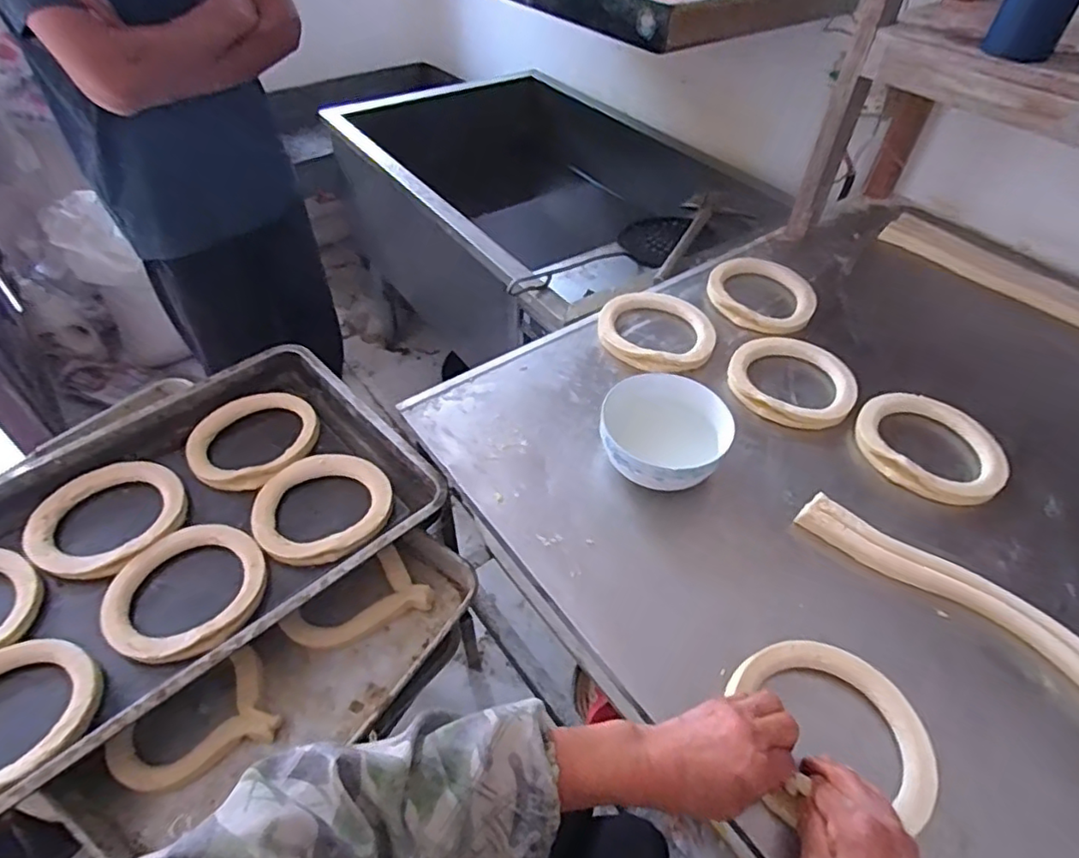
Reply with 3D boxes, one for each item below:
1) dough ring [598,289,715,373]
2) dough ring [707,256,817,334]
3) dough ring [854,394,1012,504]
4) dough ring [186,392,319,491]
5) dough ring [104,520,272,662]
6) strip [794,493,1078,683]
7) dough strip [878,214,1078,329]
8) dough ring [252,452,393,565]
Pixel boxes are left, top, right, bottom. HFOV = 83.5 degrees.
[{"bbox_3d":[0.173,-0.155,0.918,0.164,0.023,0.184,0,47,-1],"label":"dough ring"},{"bbox_3d":[0.353,-0.217,0.963,0.163,0.028,0.160,0,47,-1],"label":"dough ring"},{"bbox_3d":[0.491,0.017,0.758,0.171,0.024,0.171,0,47,-1],"label":"dough ring"},{"bbox_3d":[-0.395,0.012,0.843,0.163,0.028,0.168,0,47,-1],"label":"dough ring"},{"bbox_3d":[-0.404,0.186,0.696,0.175,0.034,0.162,0,47,-1],"label":"dough ring"},{"bbox_3d":[0.473,0.207,0.590,0.057,0.029,0.452,-35,56,-29],"label":"strip"},{"bbox_3d":[0.790,-0.248,1.004,0.093,0.020,0.444,-30,54,-26],"label":"dough strip"},{"bbox_3d":[-0.276,0.100,0.779,0.166,0.034,0.160,0,47,-1],"label":"dough ring"}]

